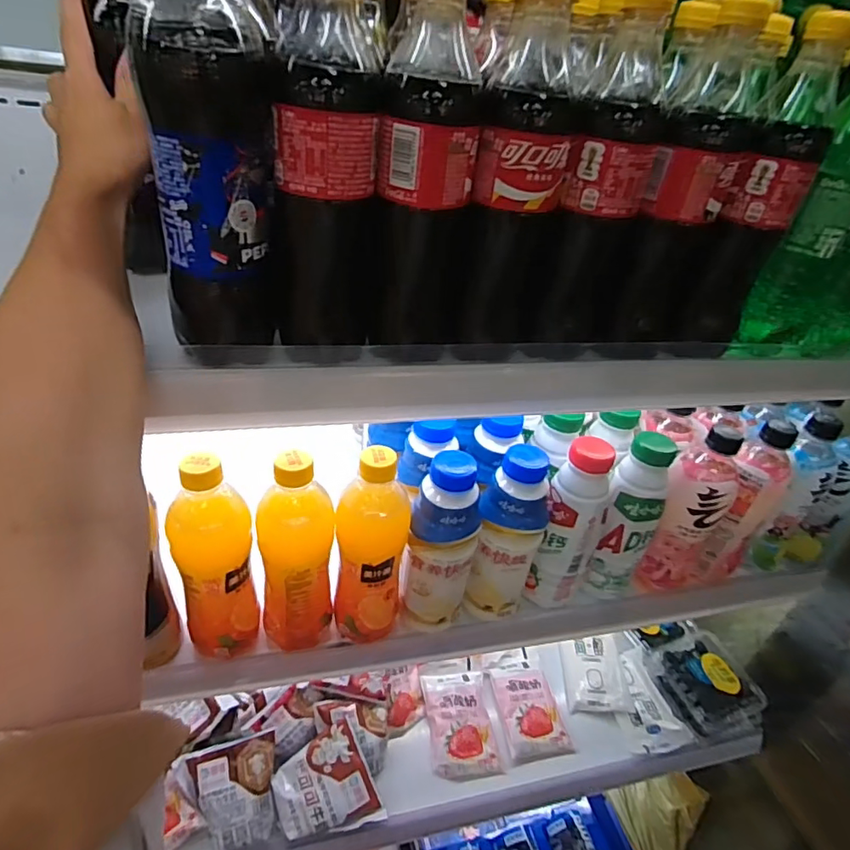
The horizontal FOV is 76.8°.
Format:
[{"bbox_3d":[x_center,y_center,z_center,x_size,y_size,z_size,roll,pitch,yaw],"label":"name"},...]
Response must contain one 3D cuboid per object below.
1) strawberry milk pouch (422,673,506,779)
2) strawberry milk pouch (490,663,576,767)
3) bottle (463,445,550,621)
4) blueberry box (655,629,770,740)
[{"bbox_3d":[0.050,0.401,0.725,0.087,0.027,0.131,0,35,-11],"label":"strawberry milk pouch"},{"bbox_3d":[0.148,0.398,0.754,0.090,0.019,0.126,-2,36,-14],"label":"strawberry milk pouch"},{"bbox_3d":[0.080,0.107,0.510,0.056,0.183,0.053,23,37,20],"label":"bottle"},{"bbox_3d":[0.404,0.374,0.783,0.125,0.051,0.131,-5,36,-17],"label":"blueberry box"}]

